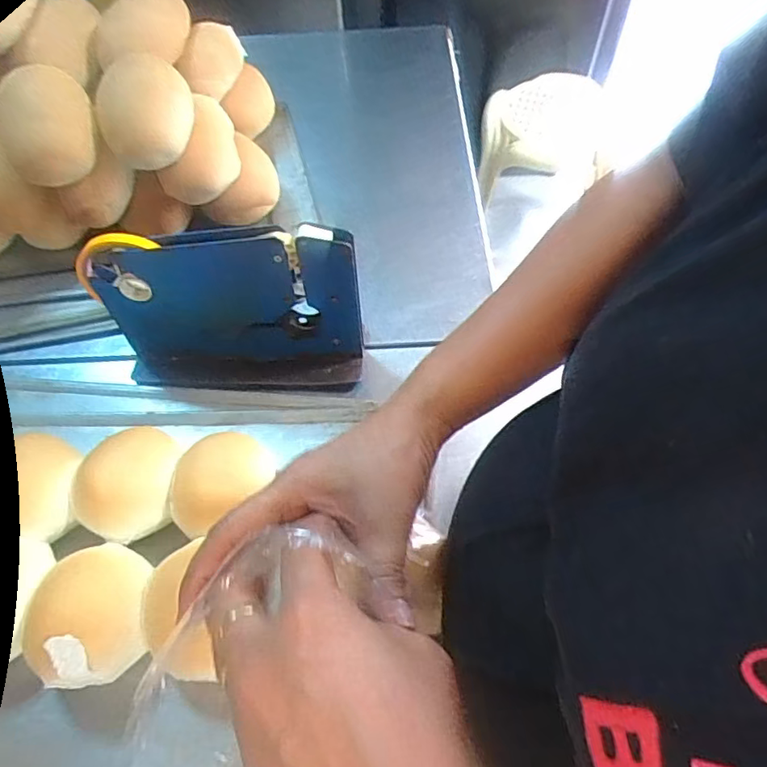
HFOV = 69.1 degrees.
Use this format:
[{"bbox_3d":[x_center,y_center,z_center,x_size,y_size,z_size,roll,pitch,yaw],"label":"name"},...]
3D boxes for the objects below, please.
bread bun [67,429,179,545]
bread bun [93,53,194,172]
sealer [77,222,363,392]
[{"bbox_3d":[-0.201,0.079,0.439,0.069,0.042,0.085,-3,58,1],"label":"bread bun"},{"bbox_3d":[-0.220,-0.256,0.540,0.087,0.058,0.118,-29,77,10],"label":"bread bun"},{"bbox_3d":[-0.130,-0.055,0.466,0.218,0.144,0.051,-1,57,1],"label":"sealer"}]

